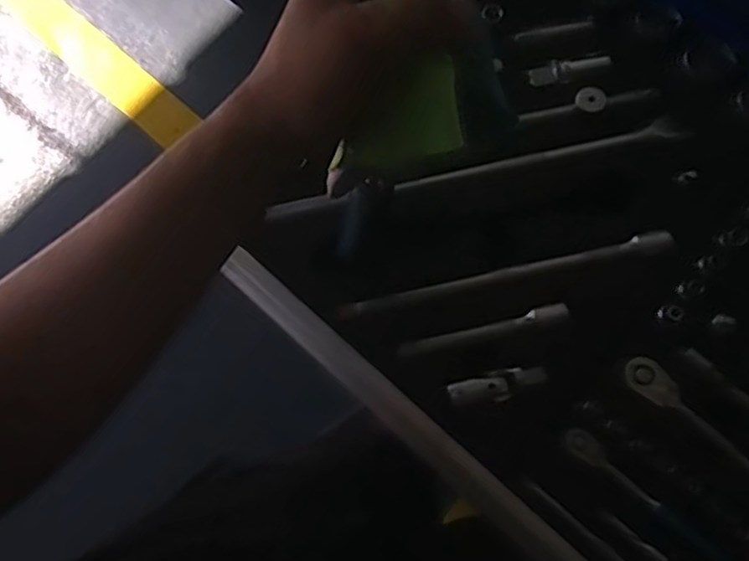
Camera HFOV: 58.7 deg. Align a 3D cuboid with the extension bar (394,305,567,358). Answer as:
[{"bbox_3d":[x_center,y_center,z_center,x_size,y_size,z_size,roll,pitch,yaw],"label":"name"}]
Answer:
[{"bbox_3d":[0.077,0.035,0.474,0.120,0.012,0.011,-12,76,-4],"label":"extension bar"}]

